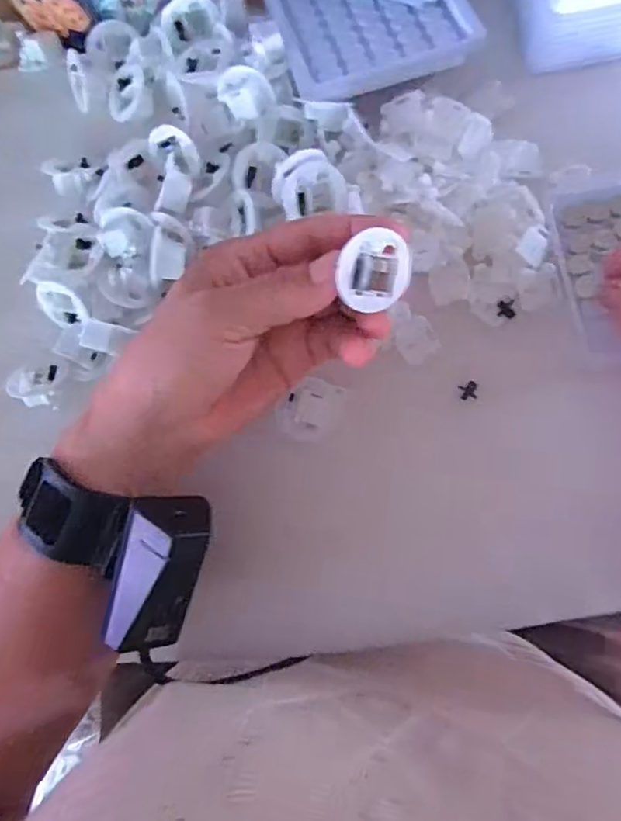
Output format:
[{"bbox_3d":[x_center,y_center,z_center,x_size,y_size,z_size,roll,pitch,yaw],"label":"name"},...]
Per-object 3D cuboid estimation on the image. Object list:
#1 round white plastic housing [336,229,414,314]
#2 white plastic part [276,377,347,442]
[{"bbox_3d":[0.025,-0.058,0.246,0.030,0.013,0.030,-8,113,-20],"label":"round white plastic housing"},{"bbox_3d":[0.000,0.000,0.308,0.030,0.013,0.031,16,83,11],"label":"white plastic part"}]

